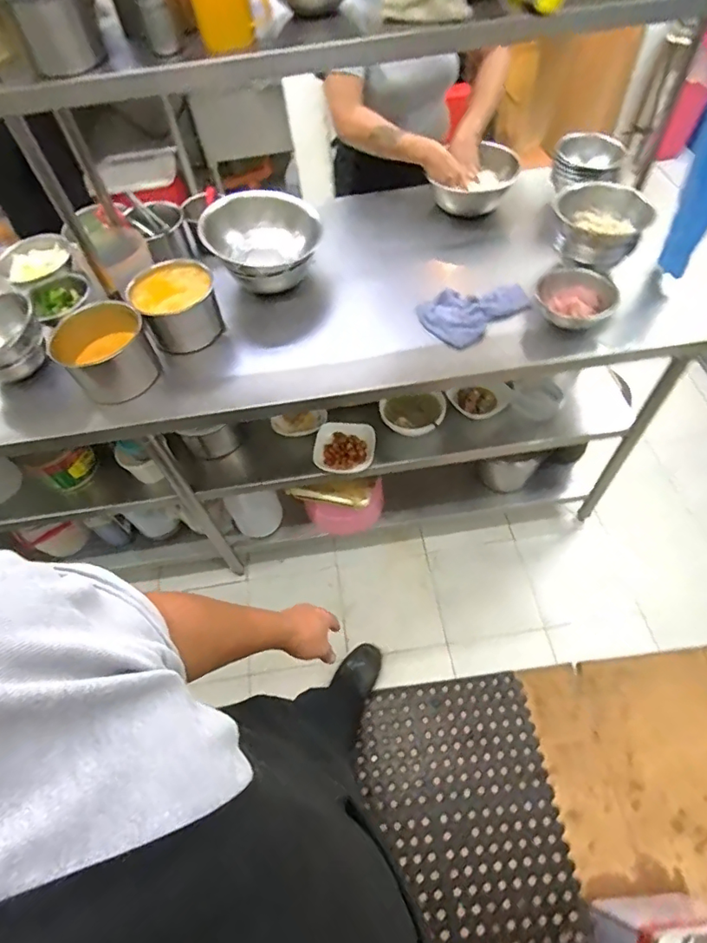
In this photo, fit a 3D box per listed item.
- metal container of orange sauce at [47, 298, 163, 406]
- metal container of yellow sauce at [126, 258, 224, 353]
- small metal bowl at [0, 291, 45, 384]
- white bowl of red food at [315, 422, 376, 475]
[{"bbox_3d":[-0.511,-0.247,1.030,0.205,0.104,0.178,38,68,25],"label":"metal container of orange sauce"},{"bbox_3d":[-0.378,-0.353,1.081,0.169,0.114,0.169,-31,60,-14],"label":"metal container of yellow sauce"},{"bbox_3d":[-0.744,-0.274,1.047,0.179,0.078,0.181,-28,59,-12],"label":"small metal bowl"},{"bbox_3d":[-0.022,-0.062,1.317,0.146,0.030,0.132,4,88,1],"label":"white bowl of red food"}]

